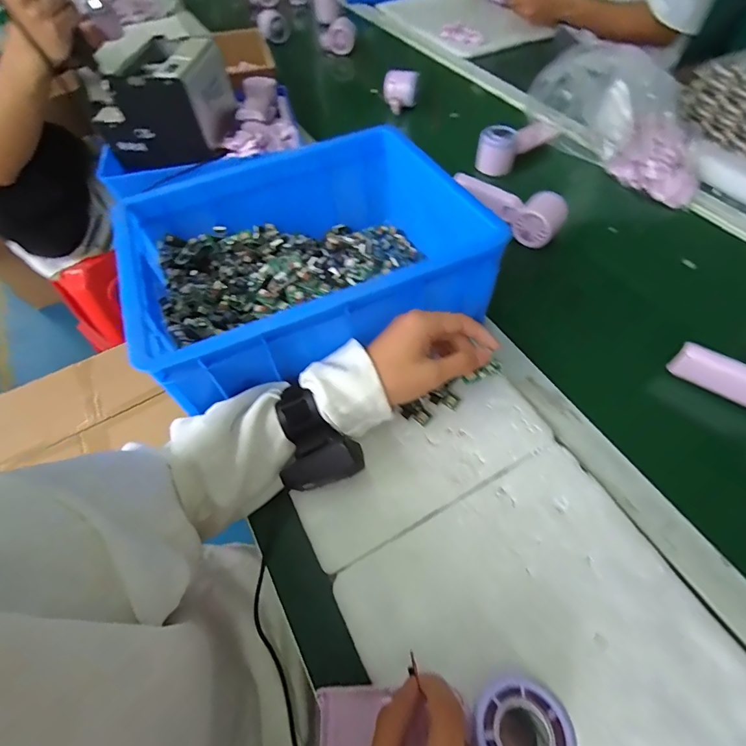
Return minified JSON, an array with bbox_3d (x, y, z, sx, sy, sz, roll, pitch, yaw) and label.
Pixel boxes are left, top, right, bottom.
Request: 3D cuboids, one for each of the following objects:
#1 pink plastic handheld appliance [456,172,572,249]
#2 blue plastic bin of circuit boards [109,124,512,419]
[{"bbox_3d":[0.187,-0.242,0.559,0.046,0.053,0.169,-37,64,-20],"label":"pink plastic handheld appliance"},{"bbox_3d":[-0.074,-0.122,0.436,0.335,0.121,0.259,-20,60,-12],"label":"blue plastic bin of circuit boards"}]

